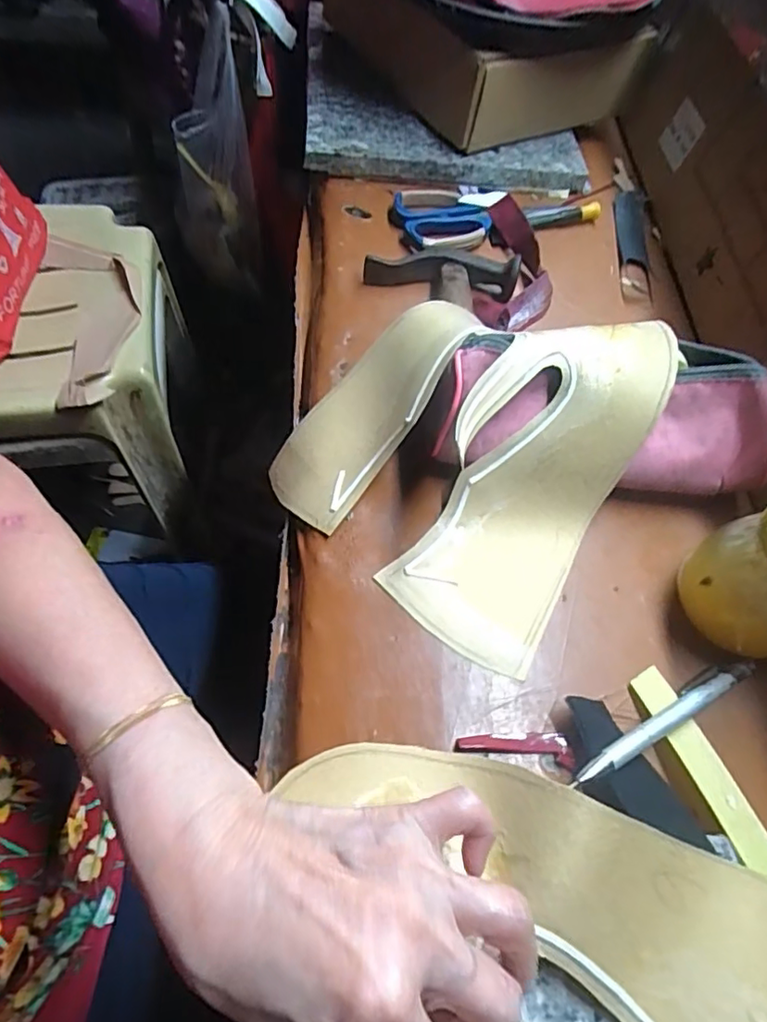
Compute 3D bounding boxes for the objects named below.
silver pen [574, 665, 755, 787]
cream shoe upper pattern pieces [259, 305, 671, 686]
[{"bbox_3d":[0.145,0.105,0.296,0.129,0.009,0.014,-19,59,-26],"label":"silver pen"},{"bbox_3d":[0.045,-0.051,0.361,0.207,0.066,0.224,27,62,16],"label":"cream shoe upper pattern pieces"}]

